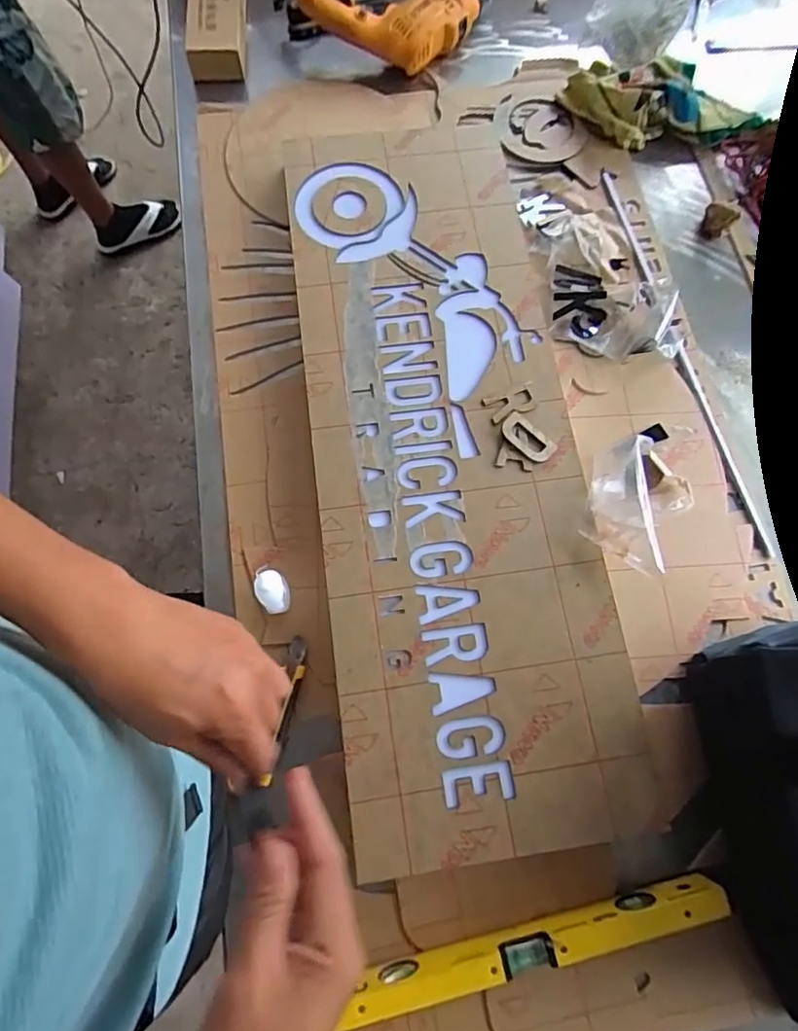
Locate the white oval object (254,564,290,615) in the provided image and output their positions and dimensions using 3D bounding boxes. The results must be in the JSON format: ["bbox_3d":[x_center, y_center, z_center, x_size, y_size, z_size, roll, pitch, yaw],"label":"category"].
[{"bbox_3d":[-0.136,0.080,0.617,0.026,0.073,0.044,-8,73,-2],"label":"white oval object"}]

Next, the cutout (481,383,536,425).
[{"bbox_3d":[0.135,-0.133,0.678,0.064,0.004,0.034,-21,74,-6],"label":"cutout"}]

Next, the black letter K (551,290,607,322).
[{"bbox_3d":[0.239,-0.279,0.757,0.068,0.012,0.041,3,92,2],"label":"black letter K"}]

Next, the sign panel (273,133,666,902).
[{"bbox_3d":[0.046,-0.108,0.677,0.300,0.019,0.901,-7,73,-3],"label":"sign panel"}]

